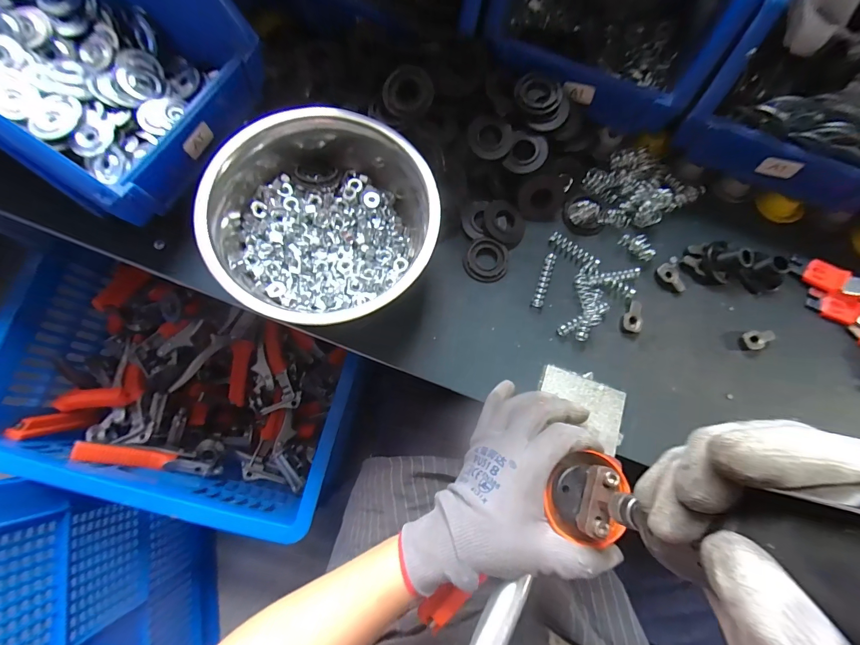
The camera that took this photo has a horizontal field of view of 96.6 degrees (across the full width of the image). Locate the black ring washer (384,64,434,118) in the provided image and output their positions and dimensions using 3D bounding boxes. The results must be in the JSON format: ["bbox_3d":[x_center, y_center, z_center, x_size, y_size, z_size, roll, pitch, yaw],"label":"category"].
[{"bbox_3d":[-0.019,-0.193,0.321,0.040,0.004,0.040,0,100,0],"label":"black ring washer"}]

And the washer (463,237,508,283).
[{"bbox_3d":[0.055,-0.061,0.368,0.041,0.008,0.045,1,75,-2],"label":"washer"}]

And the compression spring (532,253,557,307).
[{"bbox_3d":[0.110,-0.040,0.367,0.011,0.008,0.055,18,75,3],"label":"compression spring"}]

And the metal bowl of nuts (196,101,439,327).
[{"bbox_3d":[-0.085,-0.082,0.329,0.164,0.087,0.166,1,75,-2],"label":"metal bowl of nuts"}]

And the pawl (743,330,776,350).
[{"bbox_3d":[0.312,0.016,0.363,0.030,0.008,0.018,-12,76,-5],"label":"pawl"}]

